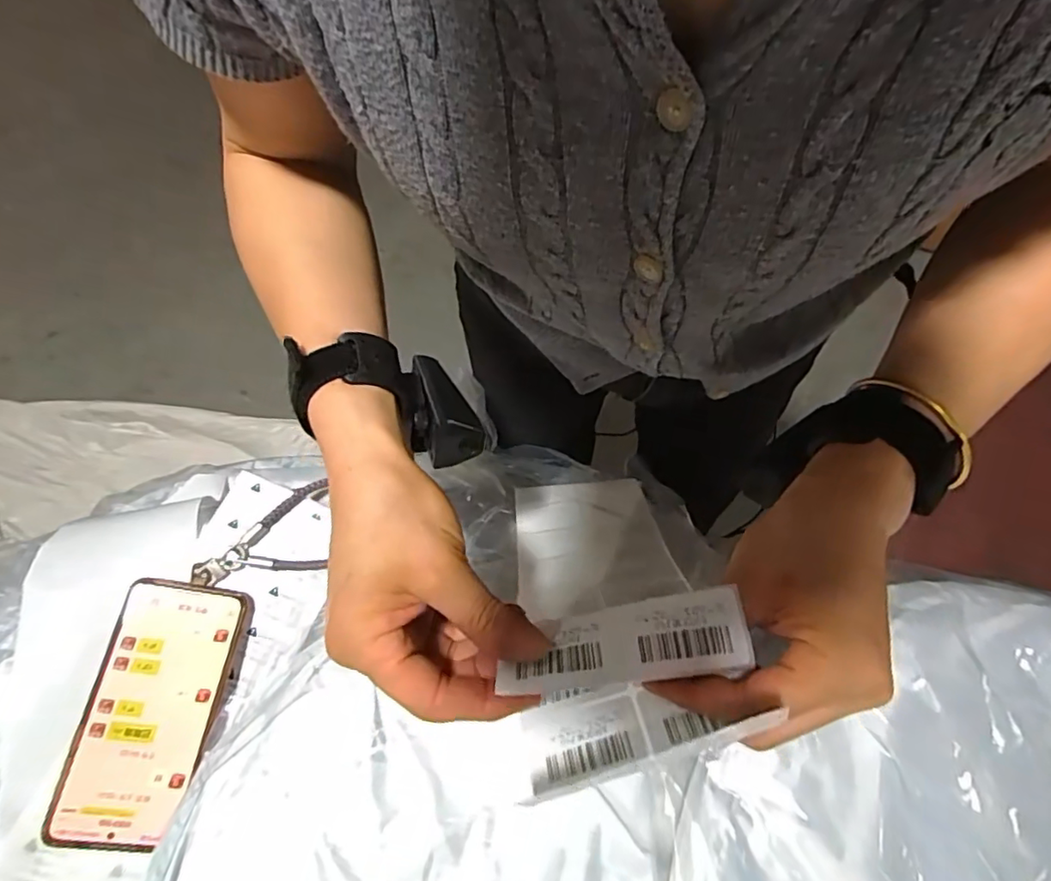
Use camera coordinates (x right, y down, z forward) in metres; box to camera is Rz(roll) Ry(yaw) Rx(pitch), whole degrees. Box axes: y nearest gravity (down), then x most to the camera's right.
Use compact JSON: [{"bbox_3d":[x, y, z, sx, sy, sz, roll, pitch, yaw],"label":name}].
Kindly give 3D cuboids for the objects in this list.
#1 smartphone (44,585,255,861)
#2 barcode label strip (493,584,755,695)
[{"bbox_3d":[-0.249,0.180,0.383,0.081,0.014,0.161,16,71,-14],"label":"smartphone"},{"bbox_3d":[0.039,0.084,0.236,0.099,0.007,0.031,-12,55,7],"label":"barcode label strip"}]

